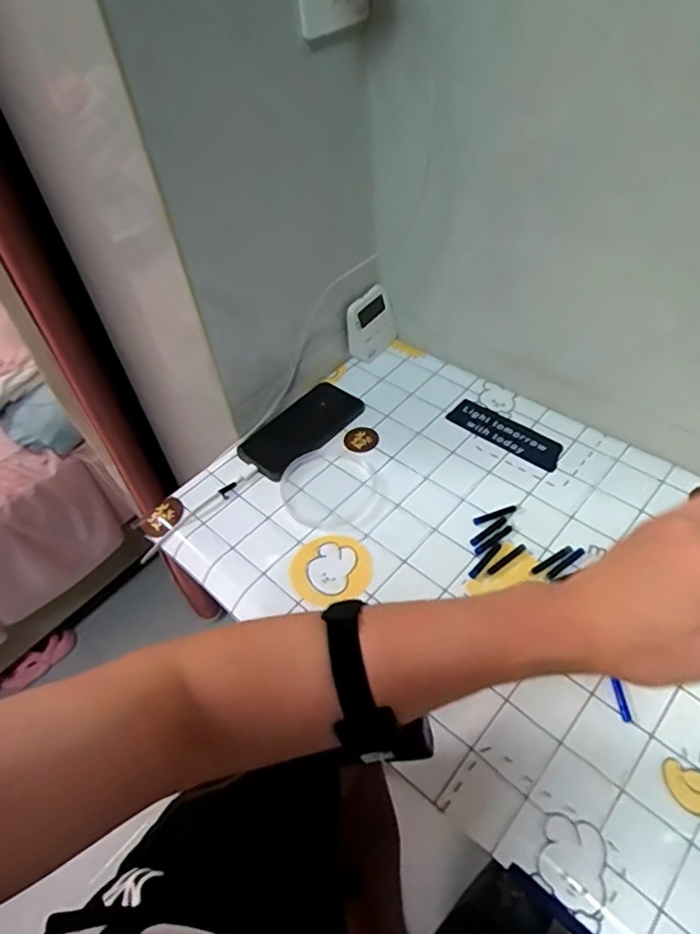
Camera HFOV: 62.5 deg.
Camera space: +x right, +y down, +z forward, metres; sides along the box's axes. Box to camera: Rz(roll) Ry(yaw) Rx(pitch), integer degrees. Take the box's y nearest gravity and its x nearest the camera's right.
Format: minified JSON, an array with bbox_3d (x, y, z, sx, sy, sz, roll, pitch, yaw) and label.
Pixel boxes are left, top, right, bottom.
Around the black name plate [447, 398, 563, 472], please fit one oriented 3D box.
[{"bbox_3d":[0.179,-0.039,0.662,0.135,0.006,0.045,31,59,29],"label":"black name plate"}]

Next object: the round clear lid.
[{"bbox_3d":[-0.021,0.020,0.621,0.101,0.010,0.098,-3,48,4],"label":"round clear lid"}]

